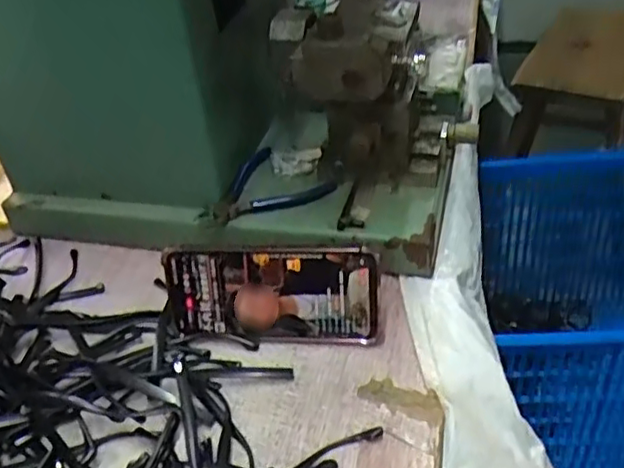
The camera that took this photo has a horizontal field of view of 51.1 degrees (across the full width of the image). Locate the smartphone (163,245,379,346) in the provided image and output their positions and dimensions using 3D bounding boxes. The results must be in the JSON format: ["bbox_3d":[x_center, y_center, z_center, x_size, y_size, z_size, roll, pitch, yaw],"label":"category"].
[{"bbox_3d":[-0.031,0.047,0.500,0.160,0.079,0.008,-1,23,7],"label":"smartphone"}]

